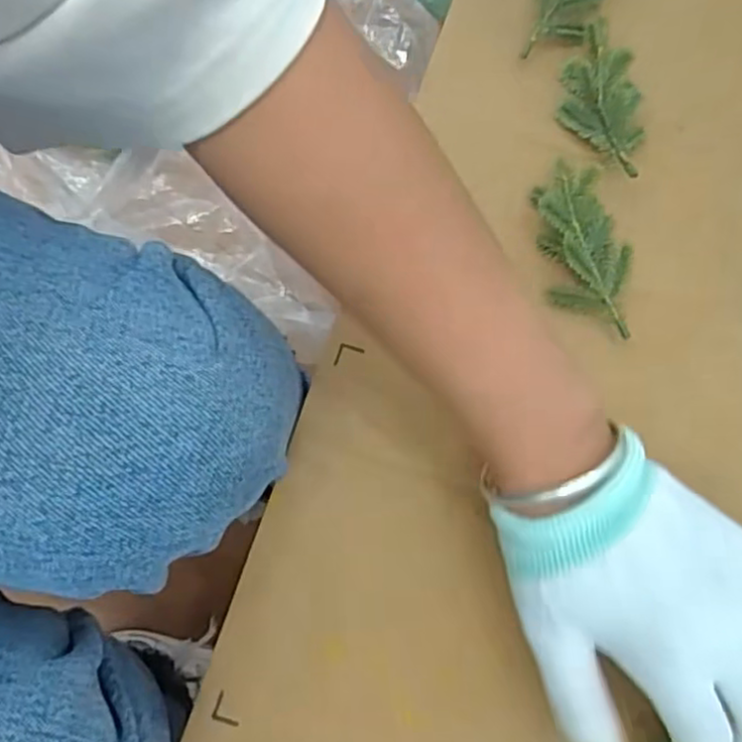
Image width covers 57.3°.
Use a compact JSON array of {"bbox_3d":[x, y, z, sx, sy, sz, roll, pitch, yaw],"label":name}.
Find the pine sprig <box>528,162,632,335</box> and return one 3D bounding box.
[{"bbox_3d":[0.106,-0.060,0.345,0.037,0.026,0.084,-10,76,-2],"label":"pine sprig"}]

